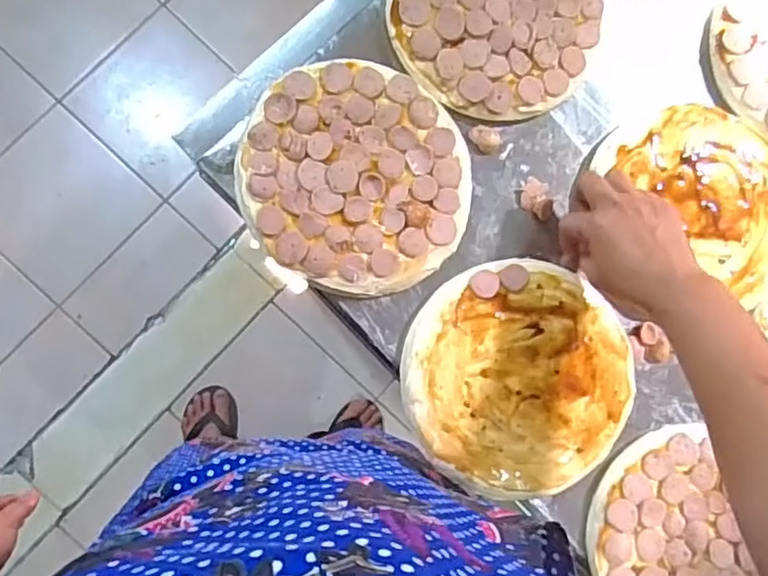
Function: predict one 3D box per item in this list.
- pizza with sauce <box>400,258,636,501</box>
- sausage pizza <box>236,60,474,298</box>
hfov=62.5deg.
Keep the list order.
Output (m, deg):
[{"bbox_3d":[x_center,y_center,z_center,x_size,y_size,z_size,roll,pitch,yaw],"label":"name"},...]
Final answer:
[{"bbox_3d":[0.119,0.077,0.545,0.197,0.009,0.197,2,84,-7],"label":"pizza with sauce"},{"bbox_3d":[-0.023,-0.096,0.545,0.196,0.019,0.190,1,84,-7],"label":"sausage pizza"}]

